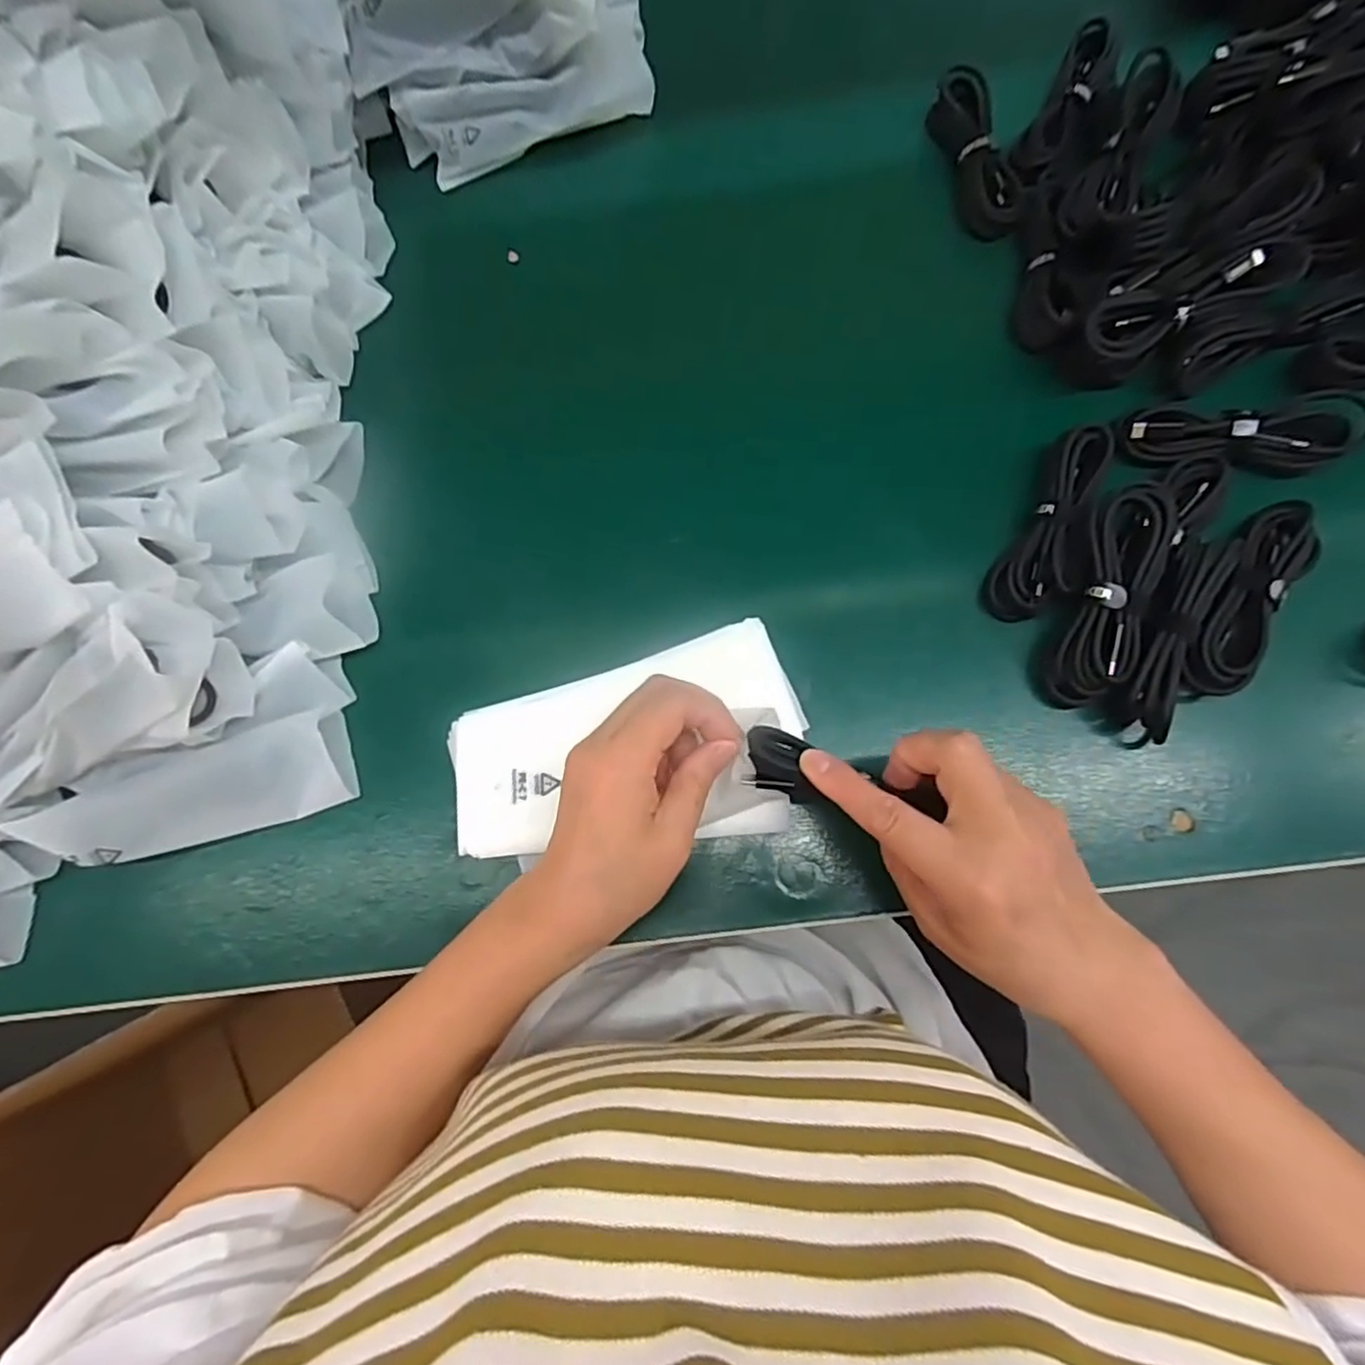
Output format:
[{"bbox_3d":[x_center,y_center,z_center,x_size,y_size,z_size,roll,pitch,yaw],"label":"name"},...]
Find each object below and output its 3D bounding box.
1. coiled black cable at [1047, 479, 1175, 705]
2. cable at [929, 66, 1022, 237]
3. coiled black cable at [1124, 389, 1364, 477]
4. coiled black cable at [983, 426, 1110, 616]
[{"bbox_3d":[0.219,-0.044,0.344,0.034,0.018,0.112,17,80,7],"label":"coiled black cable"},{"bbox_3d":[0.186,-0.334,0.426,0.031,0.023,0.113,-12,78,1],"label":"cable"},{"bbox_3d":[0.309,-0.136,0.366,0.120,0.015,0.042,-6,78,3],"label":"coiled black cable"},{"bbox_3d":[0.200,-0.086,0.362,0.029,0.019,0.111,28,81,9],"label":"coiled black cable"}]

